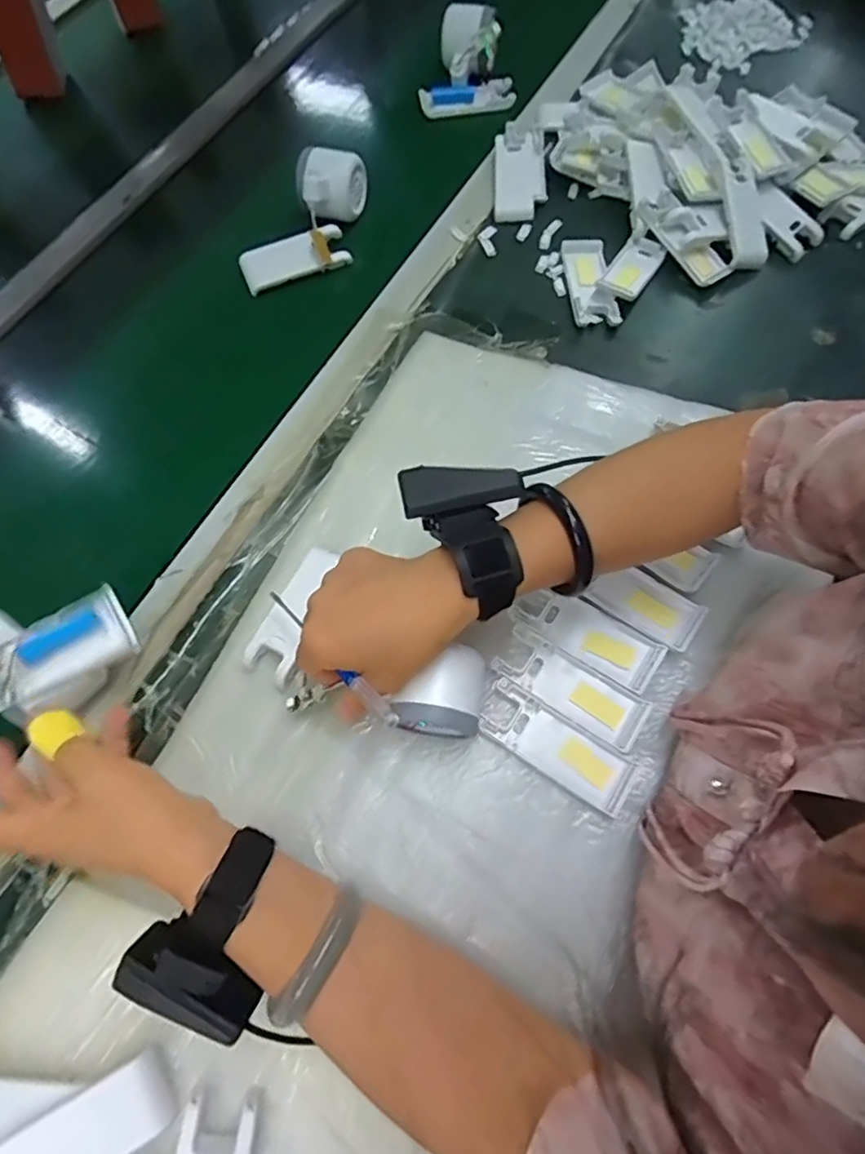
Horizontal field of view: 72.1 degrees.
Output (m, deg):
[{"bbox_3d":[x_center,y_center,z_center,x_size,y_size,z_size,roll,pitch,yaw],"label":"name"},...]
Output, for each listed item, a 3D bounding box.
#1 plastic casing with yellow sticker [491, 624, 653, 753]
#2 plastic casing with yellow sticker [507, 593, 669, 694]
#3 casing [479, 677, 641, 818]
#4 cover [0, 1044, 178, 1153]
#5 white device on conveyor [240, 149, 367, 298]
[{"bbox_3d":[0.096,0.074,0.409,0.103,0.009,0.038,32,72,14],"label":"plastic casing with yellow sticker"},{"bbox_3d":[0.111,0.039,0.423,0.102,0.007,0.041,31,72,14],"label":"plastic casing with yellow sticker"},{"bbox_3d":[0.083,0.113,0.397,0.104,0.005,0.039,33,72,14],"label":"casing"},{"bbox_3d":[-0.186,0.293,0.307,0.096,0.012,0.039,-28,69,-10],"label":"cover"},{"bbox_3d":[-0.119,-0.344,0.575,0.081,0.069,0.153,37,73,15],"label":"white device on conveyor"}]

